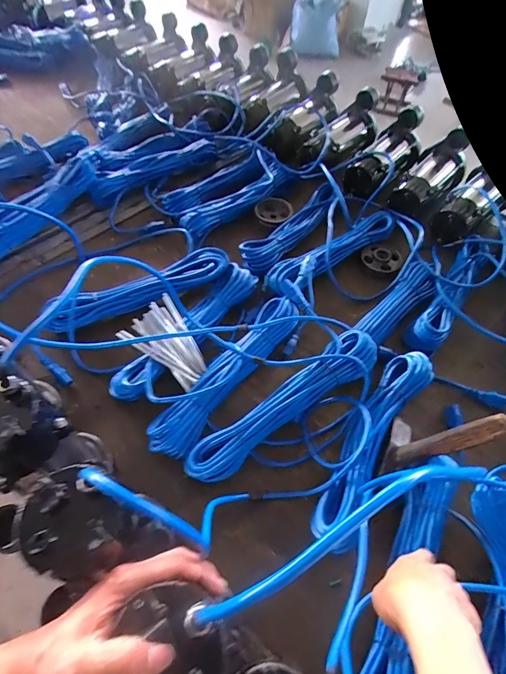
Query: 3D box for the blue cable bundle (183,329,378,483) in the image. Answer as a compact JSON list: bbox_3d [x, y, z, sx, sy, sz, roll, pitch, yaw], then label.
[{"bbox_3d":[0.050,0.100,0.582,0.353,0.055,0.077,-29,62,-21],"label":"blue cable bundle"}]

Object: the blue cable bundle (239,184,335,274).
[{"bbox_3d":[0.092,-0.252,0.846,0.085,0.031,0.328,39,62,21],"label":"blue cable bundle"}]

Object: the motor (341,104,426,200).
[{"bbox_3d":[0.330,-0.462,0.950,0.115,0.122,0.273,34,60,18],"label":"motor"}]

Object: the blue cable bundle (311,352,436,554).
[{"bbox_3d":[0.188,0.151,0.578,0.075,0.057,0.344,31,60,17],"label":"blue cable bundle"}]

